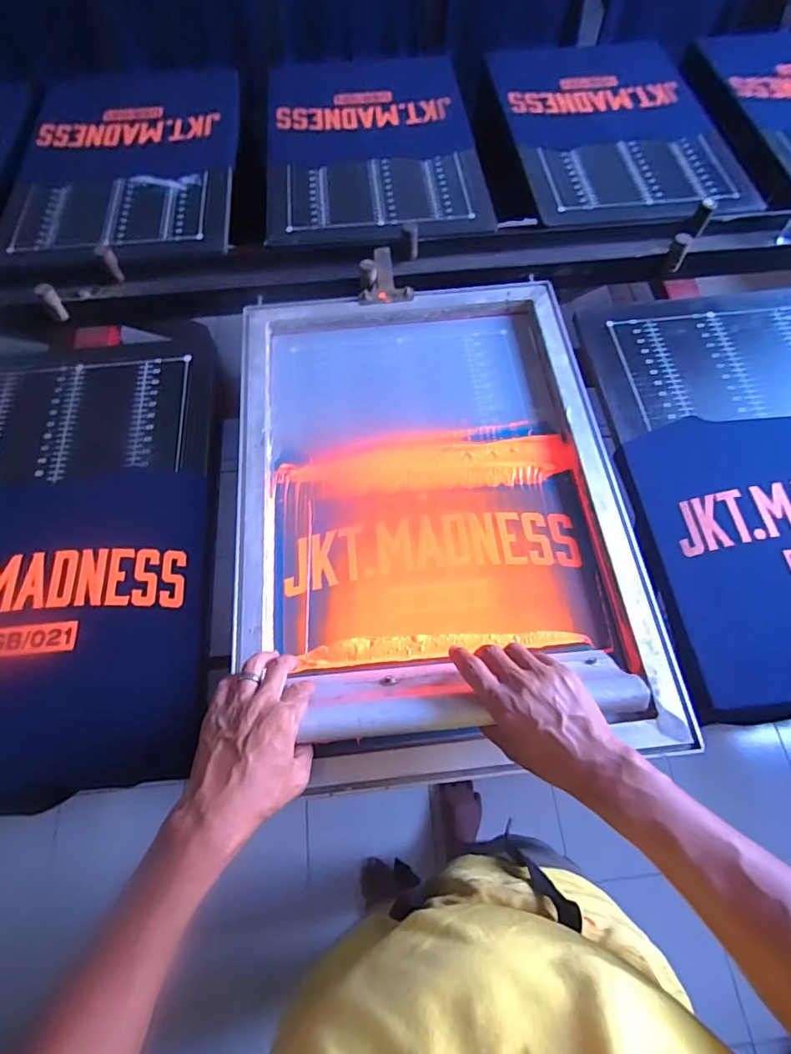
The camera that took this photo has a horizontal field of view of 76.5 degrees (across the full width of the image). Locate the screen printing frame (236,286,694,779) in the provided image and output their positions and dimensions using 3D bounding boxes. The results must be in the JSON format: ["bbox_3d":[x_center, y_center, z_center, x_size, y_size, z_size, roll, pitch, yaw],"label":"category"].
[{"bbox_3d":[0.039,-0.065,0.637,0.457,0.047,0.606,-6,67,-2],"label":"screen printing frame"}]

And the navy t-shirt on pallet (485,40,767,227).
[{"bbox_3d":[0.425,-0.794,0.990,0.394,0.028,0.583,-4,67,-2],"label":"navy t-shirt on pallet"}]

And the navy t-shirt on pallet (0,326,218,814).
[{"bbox_3d":[-0.442,0.008,0.655,0.417,0.054,0.629,-6,66,-2],"label":"navy t-shirt on pallet"}]

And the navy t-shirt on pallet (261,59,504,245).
[{"bbox_3d":[-0.046,-0.723,0.956,0.394,0.033,0.539,-5,67,-2],"label":"navy t-shirt on pallet"}]

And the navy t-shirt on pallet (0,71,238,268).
[{"bbox_3d":[-0.517,-0.710,0.966,0.401,0.034,0.593,-5,67,-2],"label":"navy t-shirt on pallet"}]

